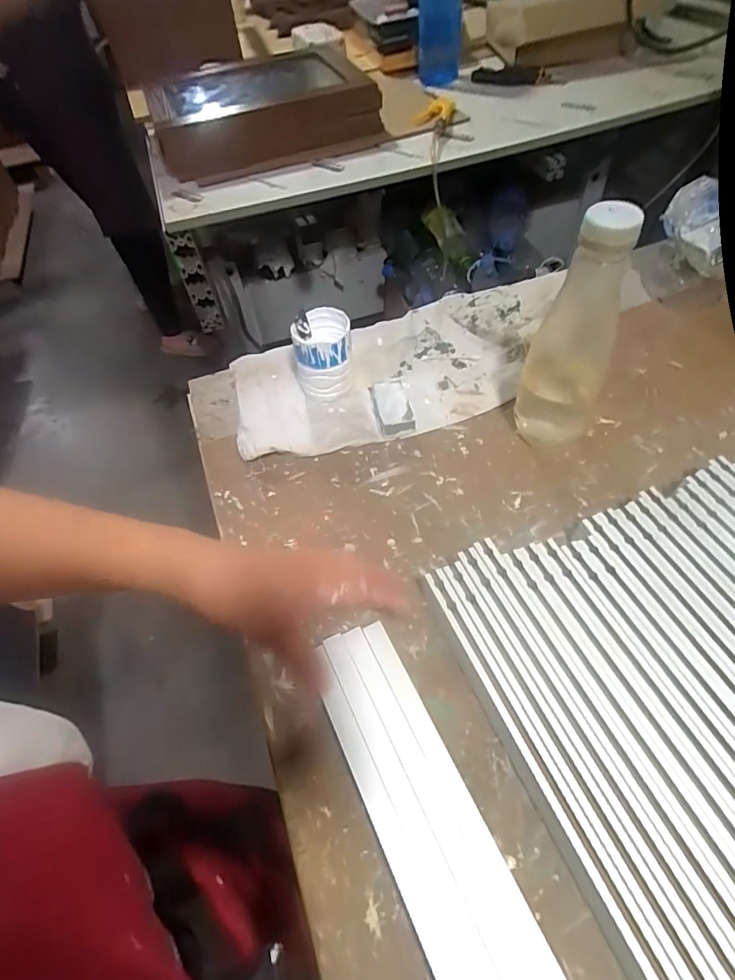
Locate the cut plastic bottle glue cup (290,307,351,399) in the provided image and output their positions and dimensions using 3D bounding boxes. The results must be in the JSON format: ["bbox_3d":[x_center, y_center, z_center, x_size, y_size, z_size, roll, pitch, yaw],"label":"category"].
[{"bbox_3d":[-0.050,-0.154,0.559,0.061,0.081,0.057,-2,54,3],"label":"cut plastic bottle glue cup"}]

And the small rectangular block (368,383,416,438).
[{"bbox_3d":[0.026,-0.095,0.547,0.039,0.027,0.075,-10,54,-4],"label":"small rectangular block"}]

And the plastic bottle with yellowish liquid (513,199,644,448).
[{"bbox_3d":[0.189,-0.138,0.439,0.068,0.225,0.057,24,59,20],"label":"plastic bottle with yellowish liquid"}]

